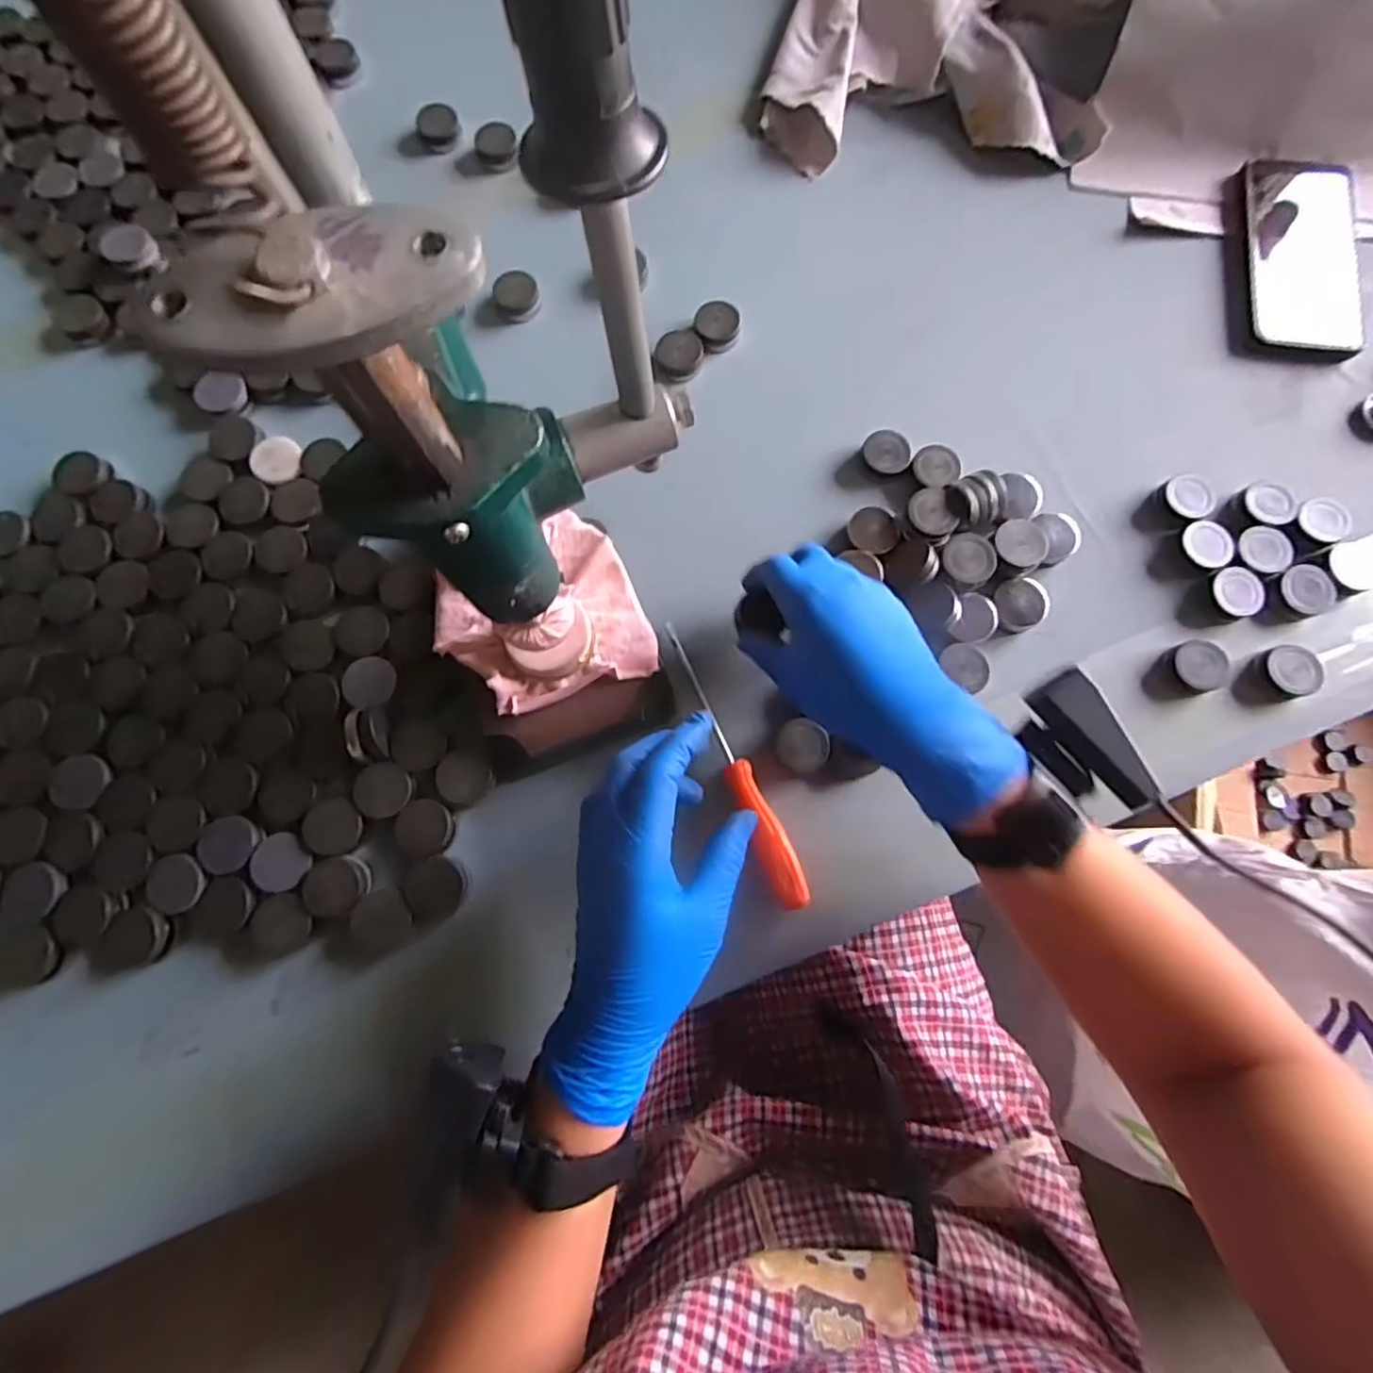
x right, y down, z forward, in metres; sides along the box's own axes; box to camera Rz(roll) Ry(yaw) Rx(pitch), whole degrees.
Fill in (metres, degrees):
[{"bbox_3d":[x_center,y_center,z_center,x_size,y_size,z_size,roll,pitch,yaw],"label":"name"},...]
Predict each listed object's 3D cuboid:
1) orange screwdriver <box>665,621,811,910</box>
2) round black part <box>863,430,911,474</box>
[{"bbox_3d":[0.029,0.042,0.393,0.019,0.022,0.187,-22,78,-5],"label":"orange screwdriver"},{"bbox_3d":[0.137,-0.160,0.442,0.031,0.013,0.028,26,78,5],"label":"round black part"}]

